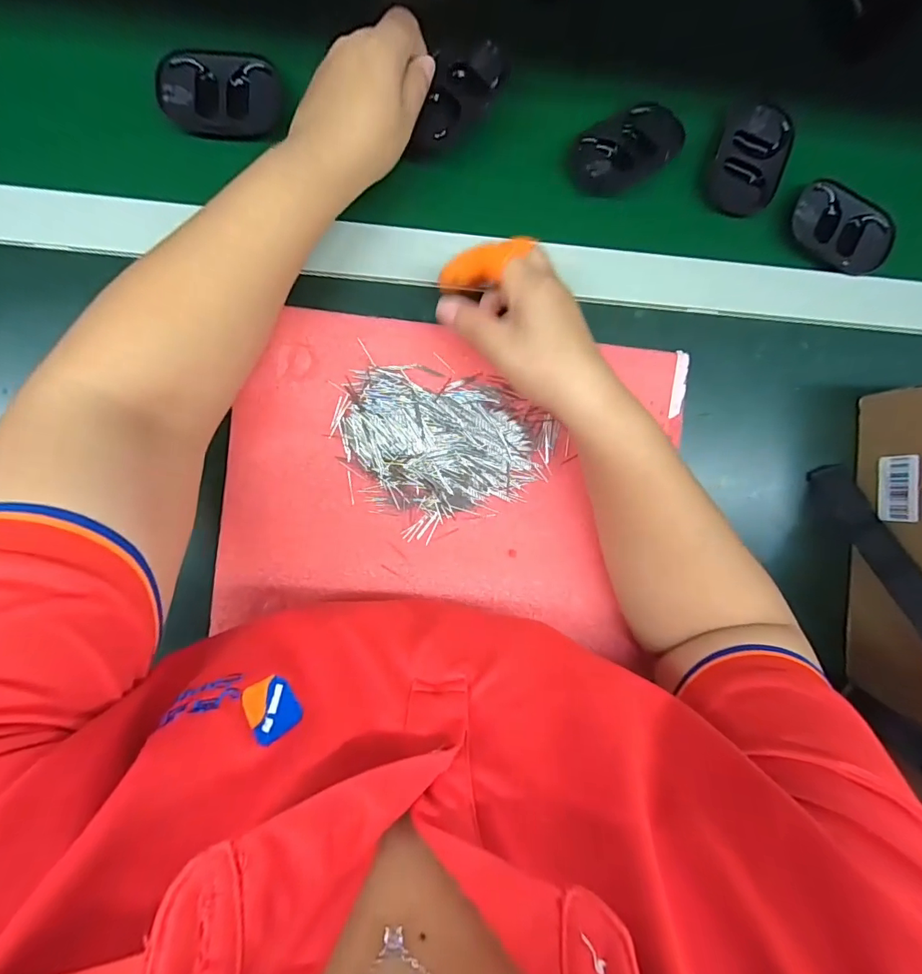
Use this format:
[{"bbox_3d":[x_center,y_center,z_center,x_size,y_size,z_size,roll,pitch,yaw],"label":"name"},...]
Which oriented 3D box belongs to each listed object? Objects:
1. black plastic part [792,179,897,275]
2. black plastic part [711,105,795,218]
[{"bbox_3d":[0.313,-0.213,0.388,0.087,0.013,0.065,25,89,-4],"label":"black plastic part"},{"bbox_3d":[0.236,-0.268,0.391,0.058,0.022,0.076,26,89,-4],"label":"black plastic part"}]

